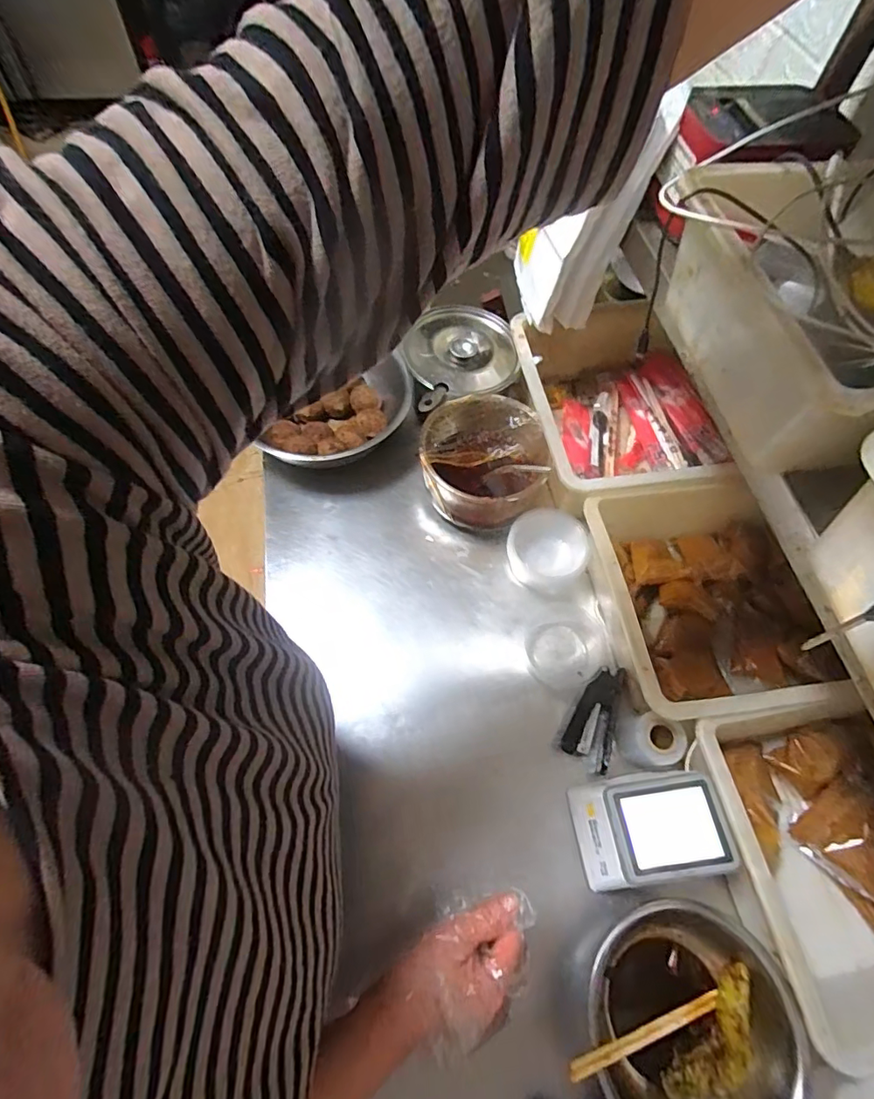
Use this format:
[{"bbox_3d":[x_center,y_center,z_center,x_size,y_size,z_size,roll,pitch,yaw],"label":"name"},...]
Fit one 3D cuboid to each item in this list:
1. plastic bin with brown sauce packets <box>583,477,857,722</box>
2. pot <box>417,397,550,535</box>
[{"bbox_3d":[0.331,0.063,0.640,0.274,0.101,0.268,-6,62,-6],"label":"plastic bin with brown sauce packets"},{"bbox_3d":[0.065,-0.116,0.738,0.166,0.099,0.166,1,62,-2],"label":"pot"}]

